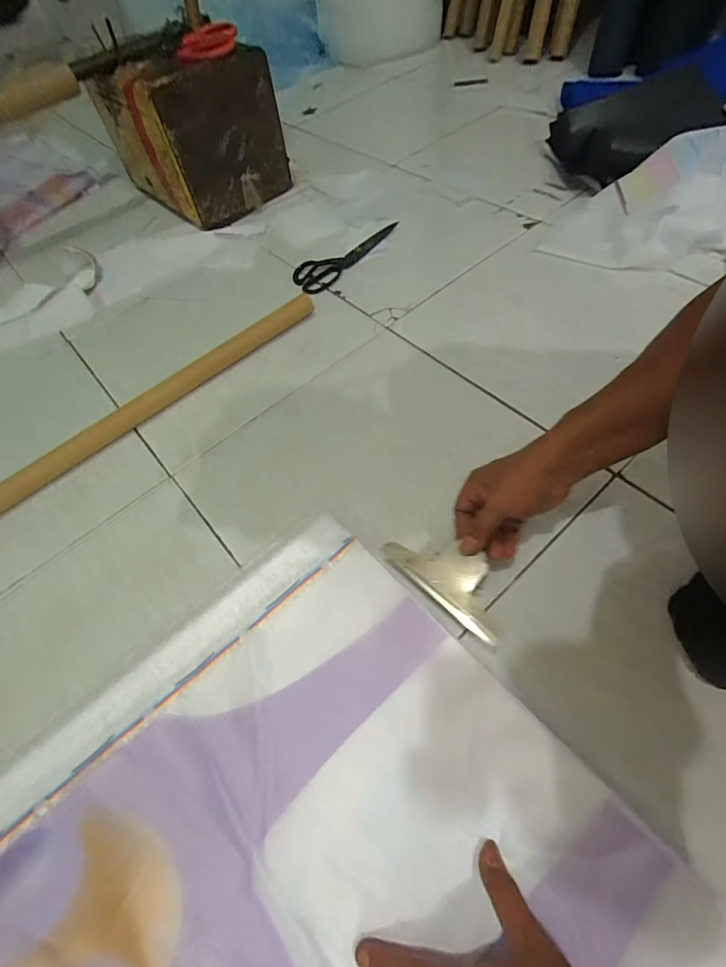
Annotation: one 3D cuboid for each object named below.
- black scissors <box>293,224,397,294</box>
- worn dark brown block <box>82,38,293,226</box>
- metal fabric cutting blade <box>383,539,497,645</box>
[{"bbox_3d":[-0.037,-0.429,0.773,0.081,0.014,0.235,35,67,21],"label":"black scissors"},{"bbox_3d":[-0.339,-0.704,0.834,0.245,0.224,0.299,-40,65,-19],"label":"worn dark brown block"},{"bbox_3d":[0.091,0.092,0.425,0.134,0.010,0.063,39,92,12],"label":"metal fabric cutting blade"}]

